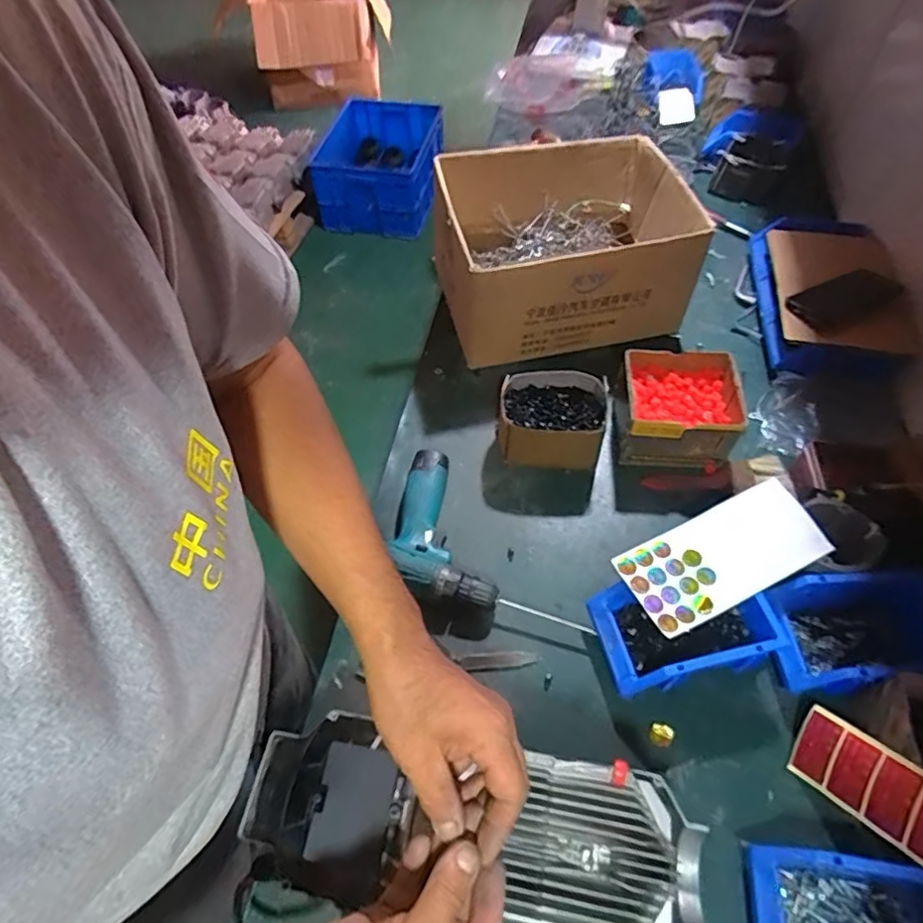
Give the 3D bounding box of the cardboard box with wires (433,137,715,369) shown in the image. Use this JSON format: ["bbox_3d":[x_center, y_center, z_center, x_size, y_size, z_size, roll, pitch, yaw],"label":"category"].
[{"bbox_3d":[0.157,-0.391,0.992,0.387,0.195,0.403,-13,56,-6],"label":"cardboard box with wires"}]

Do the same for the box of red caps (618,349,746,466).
[{"bbox_3d":[0.305,-0.077,0.830,0.150,0.094,0.143,1,56,3],"label":"box of red caps"}]

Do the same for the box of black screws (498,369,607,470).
[{"bbox_3d":[0.129,-0.062,0.840,0.149,0.097,0.121,11,57,10],"label":"box of black screws"}]

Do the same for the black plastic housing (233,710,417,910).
[{"bbox_3d":[-0.111,0.275,0.477,0.142,0.067,0.129,12,56,9],"label":"black plastic housing"}]

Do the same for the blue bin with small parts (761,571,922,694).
[{"bbox_3d":[0.443,0.193,0.659,0.203,0.077,0.119,-8,56,-3],"label":"blue bin with small parts"}]

